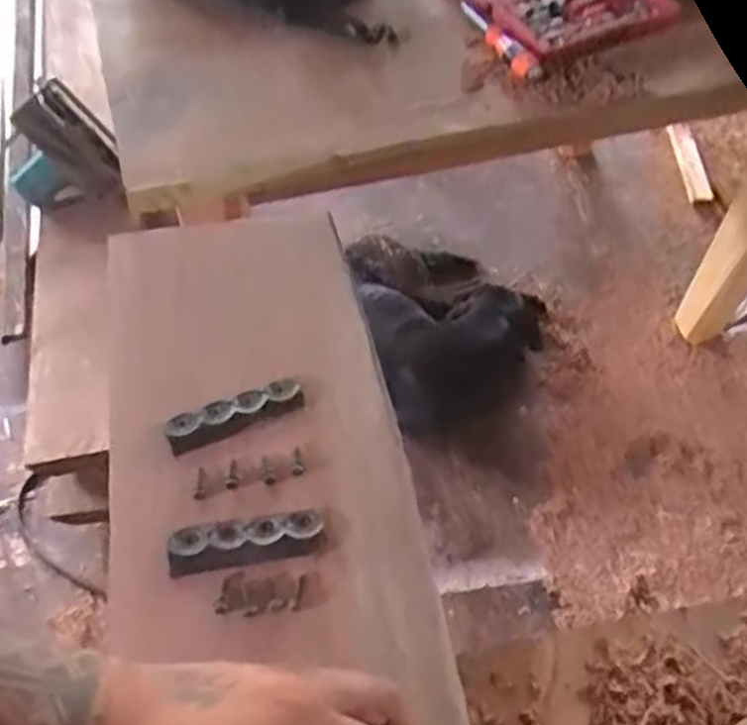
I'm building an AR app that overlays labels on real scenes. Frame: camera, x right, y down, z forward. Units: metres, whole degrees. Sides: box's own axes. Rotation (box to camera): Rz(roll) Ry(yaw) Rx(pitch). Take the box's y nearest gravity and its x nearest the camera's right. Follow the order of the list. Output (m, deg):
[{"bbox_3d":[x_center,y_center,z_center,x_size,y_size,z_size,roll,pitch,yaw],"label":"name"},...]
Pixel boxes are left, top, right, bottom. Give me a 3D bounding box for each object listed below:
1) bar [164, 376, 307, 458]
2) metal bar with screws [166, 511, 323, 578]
[{"bbox_3d":[-0.104,0.039,0.593,0.103,0.012,0.032,-20,58,-15],"label":"bar"},{"bbox_3d":[-0.087,0.124,0.538,0.103,0.005,0.033,-7,55,-6],"label":"metal bar with screws"}]

